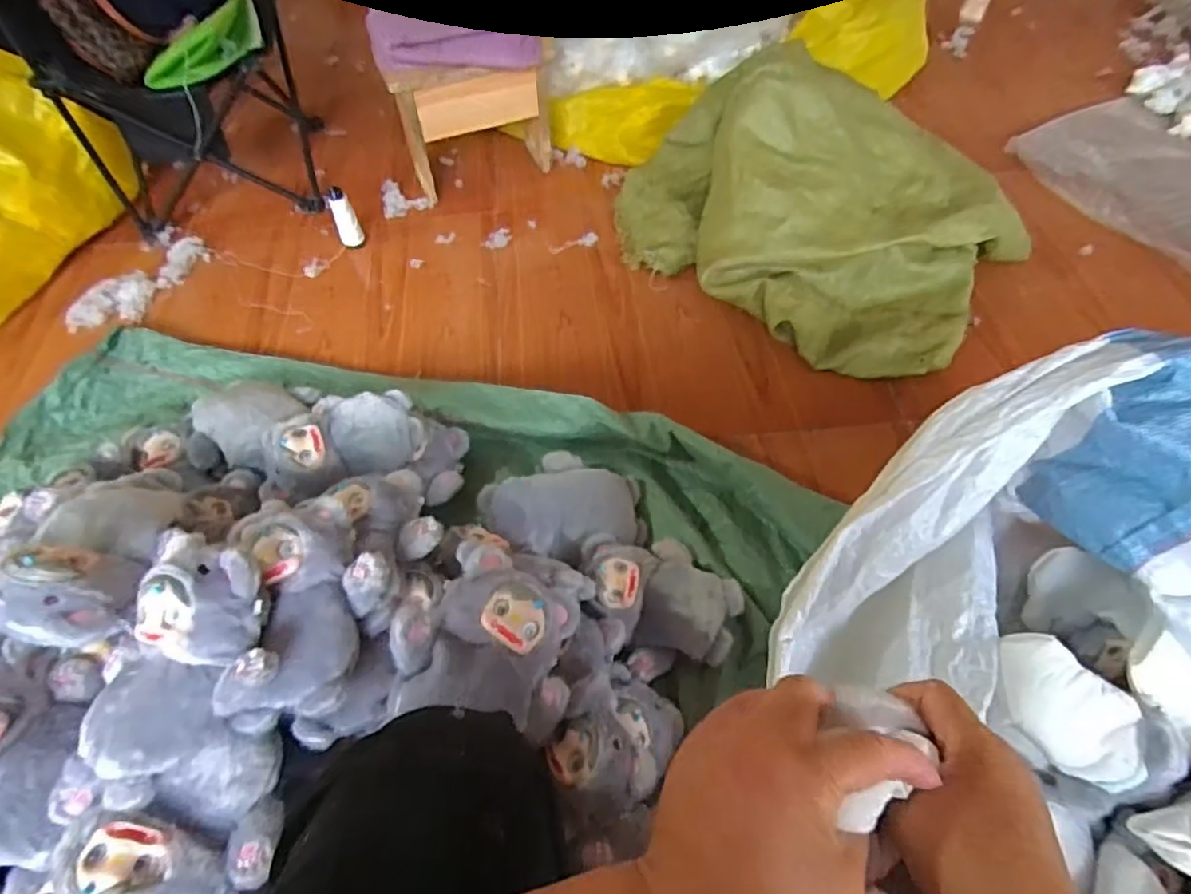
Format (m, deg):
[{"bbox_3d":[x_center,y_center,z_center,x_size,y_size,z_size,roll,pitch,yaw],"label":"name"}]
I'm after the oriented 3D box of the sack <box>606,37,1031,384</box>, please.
[{"bbox_3d":[0.360,-0.425,1.085,0.649,0.223,0.496,34,62,22],"label":"sack"}]

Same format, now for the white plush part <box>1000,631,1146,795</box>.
[{"bbox_3d":[0.439,0.243,0.602,0.136,0.055,0.086,42,101,16],"label":"white plush part"}]

